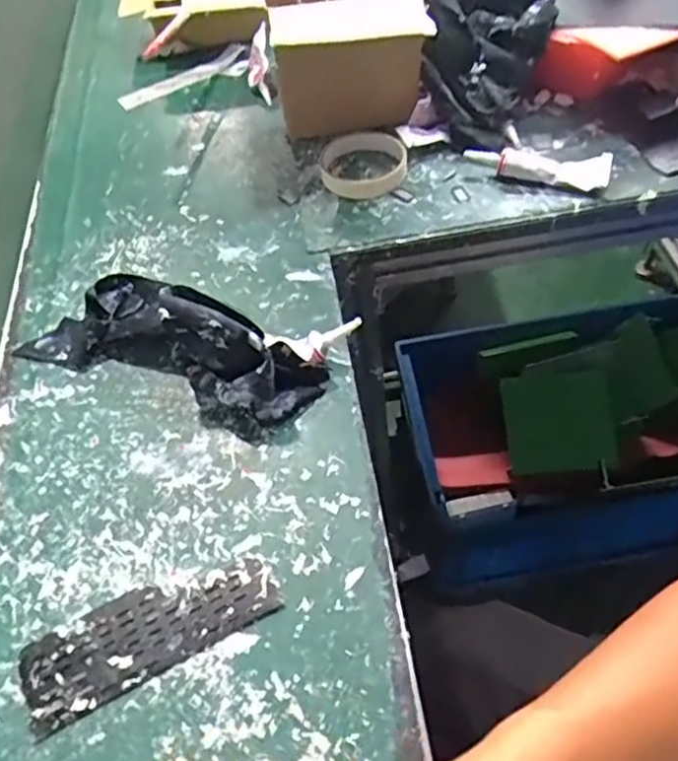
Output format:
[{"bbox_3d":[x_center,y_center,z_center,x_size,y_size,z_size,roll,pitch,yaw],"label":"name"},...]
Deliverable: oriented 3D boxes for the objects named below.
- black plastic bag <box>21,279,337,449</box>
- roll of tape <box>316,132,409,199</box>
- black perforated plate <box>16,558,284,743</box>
[{"bbox_3d":[-0.132,-0.045,0.526,0.248,0.073,0.105,19,57,18],"label":"black plastic bag"},{"bbox_3d":[0.024,-0.214,0.676,0.086,0.024,0.086,-2,53,3],"label":"roll of tape"},{"bbox_3d":[-0.116,0.153,0.419,0.154,0.004,0.054,-25,55,-14],"label":"black perforated plate"}]

